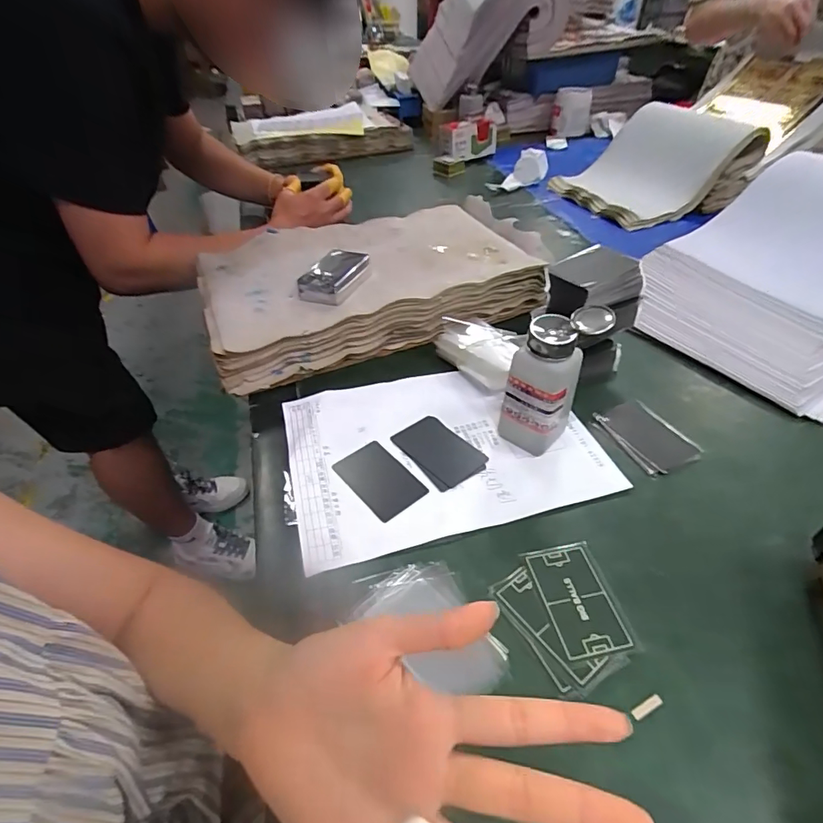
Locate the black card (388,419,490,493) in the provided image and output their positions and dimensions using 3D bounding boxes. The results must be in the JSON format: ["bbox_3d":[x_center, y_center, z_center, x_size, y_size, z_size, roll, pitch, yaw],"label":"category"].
[{"bbox_3d":[0.027,0.039,0.473,0.058,0.004,0.089,-28,48,-25],"label":"black card"}]

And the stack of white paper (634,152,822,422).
[{"bbox_3d":[0.464,-0.181,0.584,0.334,0.150,0.289,-31,51,-28],"label":"stack of white paper"}]

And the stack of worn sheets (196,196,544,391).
[{"bbox_3d":[-0.051,-0.186,0.653,0.444,0.078,0.257,-17,46,-16],"label":"stack of worn sheets"}]

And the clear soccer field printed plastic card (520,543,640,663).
[{"bbox_3d":[0.125,0.140,0.356,0.054,0.004,0.085,-8,44,-7],"label":"clear soccer field printed plastic card"}]

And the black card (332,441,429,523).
[{"bbox_3d":[-0.030,0.064,0.447,0.053,0.004,0.085,-30,48,-26],"label":"black card"}]

